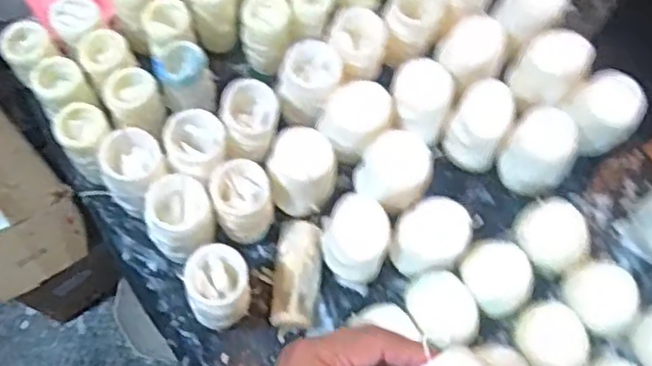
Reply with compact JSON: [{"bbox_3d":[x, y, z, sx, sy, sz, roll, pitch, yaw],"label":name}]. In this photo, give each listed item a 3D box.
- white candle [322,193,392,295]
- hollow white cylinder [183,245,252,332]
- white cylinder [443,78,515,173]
[{"bbox_3d":[0.032,0.066,0.702,0.068,0.102,0.082,19,69,5],"label":"white candle"},{"bbox_3d":[-0.105,0.108,0.665,0.059,0.099,0.073,-18,70,-9],"label":"hollow white cylinder"},{"bbox_3d":[0.173,-0.068,0.729,0.062,0.082,0.070,17,68,5],"label":"white cylinder"}]

